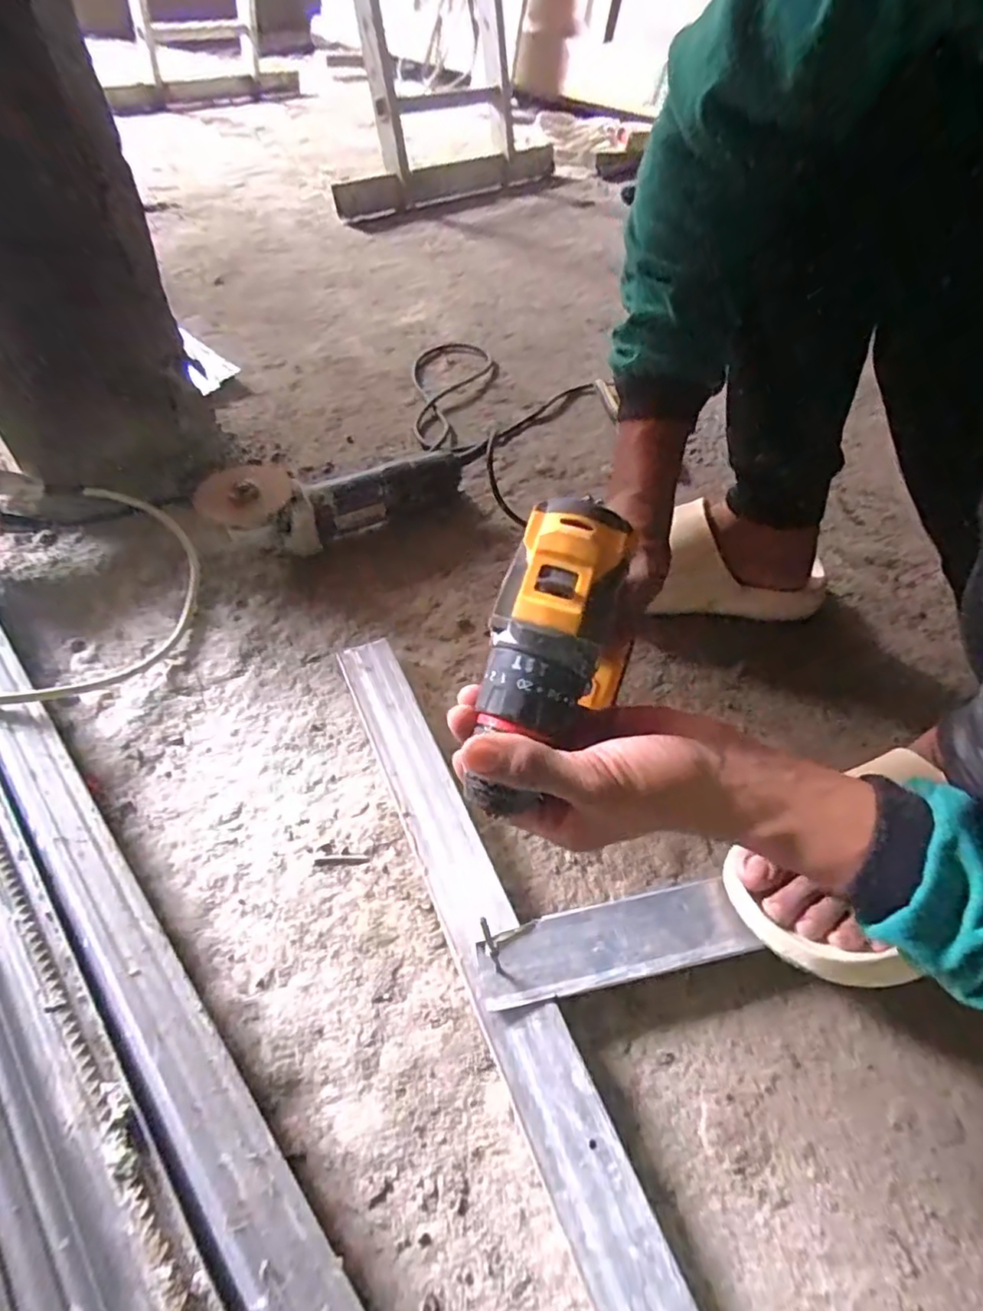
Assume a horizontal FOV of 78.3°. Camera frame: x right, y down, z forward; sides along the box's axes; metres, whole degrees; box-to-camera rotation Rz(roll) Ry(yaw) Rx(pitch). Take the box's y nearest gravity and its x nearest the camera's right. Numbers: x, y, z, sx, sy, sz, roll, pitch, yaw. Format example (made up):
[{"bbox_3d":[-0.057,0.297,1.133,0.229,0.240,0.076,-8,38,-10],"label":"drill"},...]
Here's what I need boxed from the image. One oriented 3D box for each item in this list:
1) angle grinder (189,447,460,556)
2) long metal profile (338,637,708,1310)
[{"bbox_3d":[-0.158,-0.167,0.634,0.259,0.091,0.086,-14,53,-12],"label":"angle grinder"},{"bbox_3d":[0.058,0.285,0.321,0.053,0.028,0.772,-19,55,-16],"label":"long metal profile"}]

